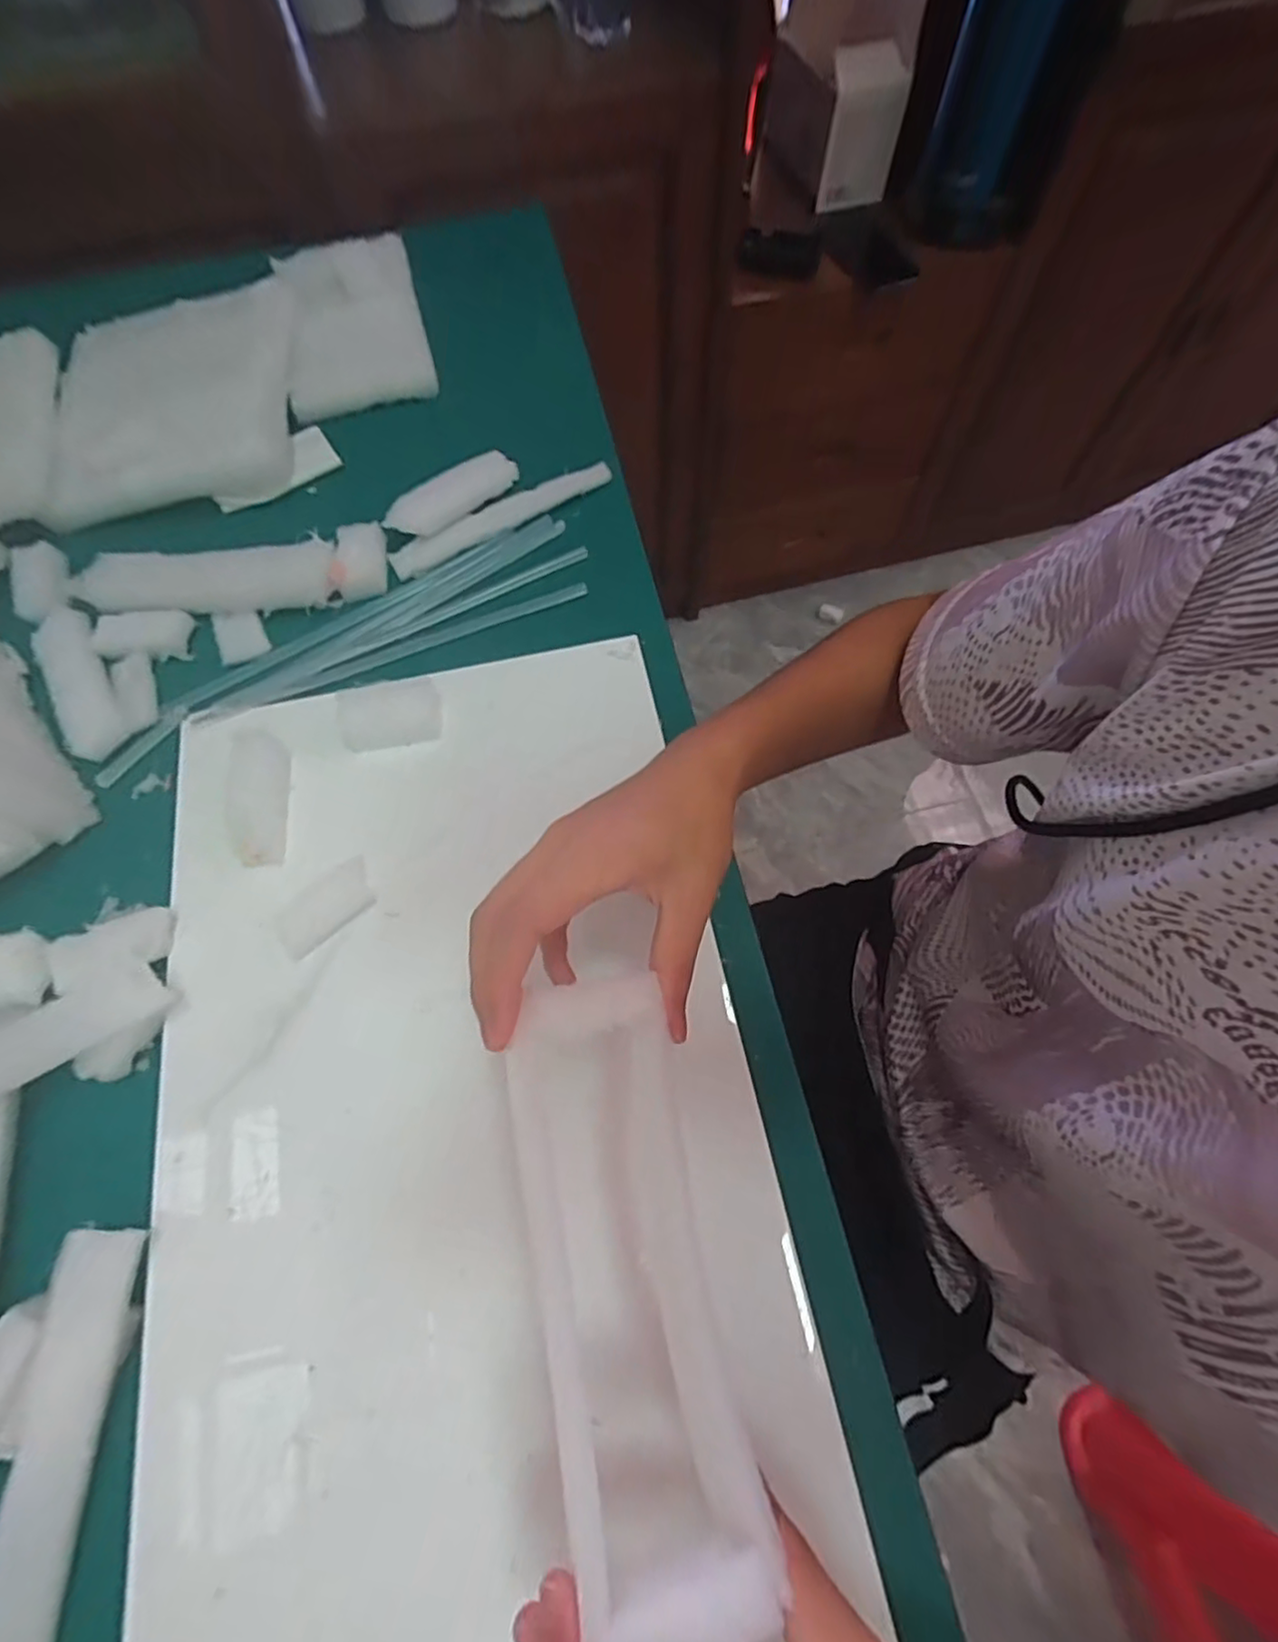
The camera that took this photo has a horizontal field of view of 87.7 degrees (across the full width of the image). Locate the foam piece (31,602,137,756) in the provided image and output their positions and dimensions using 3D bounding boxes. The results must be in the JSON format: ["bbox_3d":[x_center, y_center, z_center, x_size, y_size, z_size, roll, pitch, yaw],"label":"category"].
[{"bbox_3d":[-0.371,-0.092,0.440,0.040,0.014,0.119,-30,70,-11],"label":"foam piece"}]

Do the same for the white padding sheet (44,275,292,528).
[{"bbox_3d":[-0.363,-0.334,0.515,0.171,0.025,0.206,-10,68,-3],"label":"white padding sheet"}]

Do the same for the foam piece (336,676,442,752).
[{"bbox_3d":[-0.158,-0.069,0.421,0.063,0.006,0.048,-10,68,-3],"label":"foam piece"}]

